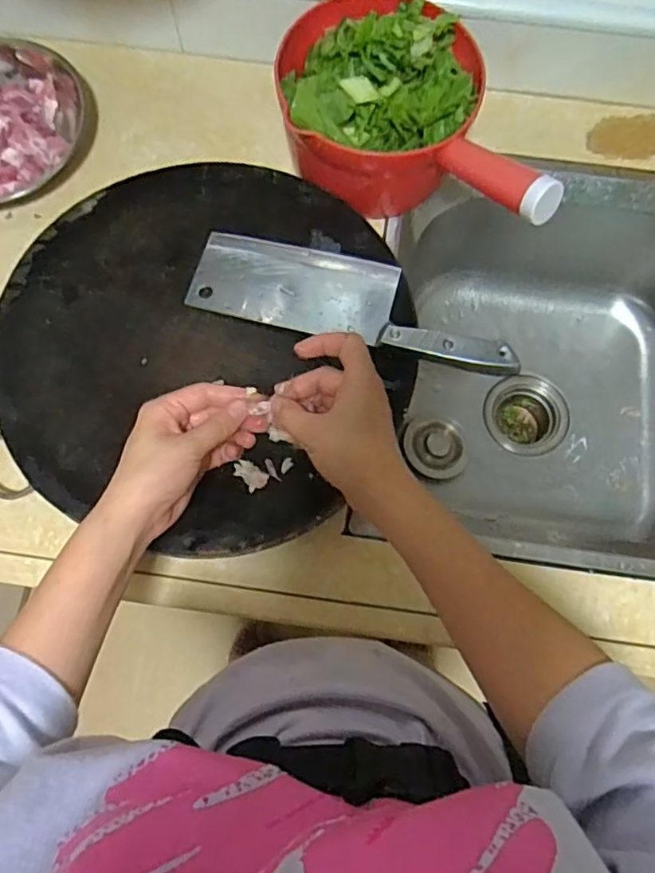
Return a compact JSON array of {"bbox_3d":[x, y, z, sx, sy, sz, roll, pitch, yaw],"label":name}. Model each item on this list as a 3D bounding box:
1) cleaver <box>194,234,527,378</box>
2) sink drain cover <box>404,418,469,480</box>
[{"bbox_3d":[0.023,-0.127,0.536,0.293,0.026,0.086,15,74,4],"label":"cleaver"},{"bbox_3d":[0.137,0.014,0.750,0.084,0.016,0.073,38,78,9],"label":"sink drain cover"}]

